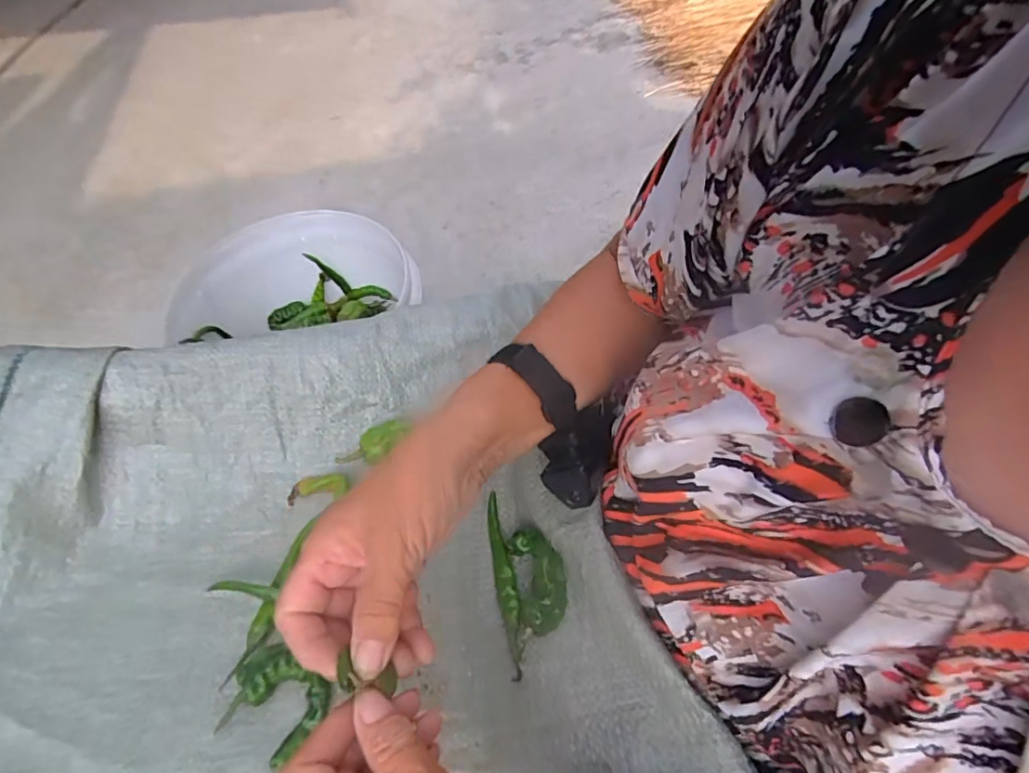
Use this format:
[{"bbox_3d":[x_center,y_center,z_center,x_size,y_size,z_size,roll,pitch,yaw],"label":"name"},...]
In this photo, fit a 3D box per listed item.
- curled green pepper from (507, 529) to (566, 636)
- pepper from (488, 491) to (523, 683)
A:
[{"bbox_3d":[0.017,0.130,0.362,0.032,0.025,0.066,-11,52,-4],"label":"curled green pepper"},{"bbox_3d":[-0.007,0.131,0.368,0.014,0.013,0.120,-10,52,-4],"label":"pepper"}]

